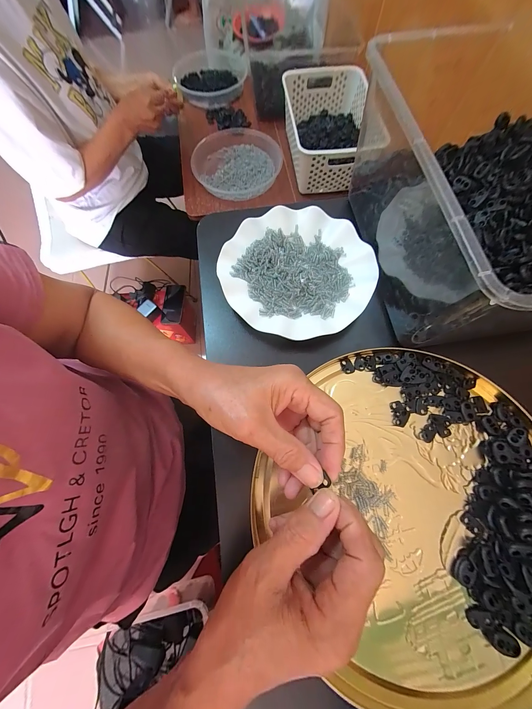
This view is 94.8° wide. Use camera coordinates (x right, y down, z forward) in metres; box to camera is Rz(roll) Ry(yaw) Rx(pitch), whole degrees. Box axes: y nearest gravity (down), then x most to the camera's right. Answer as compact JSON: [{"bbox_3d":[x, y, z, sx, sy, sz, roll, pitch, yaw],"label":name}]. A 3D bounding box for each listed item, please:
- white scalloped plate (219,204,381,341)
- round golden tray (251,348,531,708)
[{"bbox_3d":[0.037,-0.105,0.307,0.180,0.022,0.173,0,72,1],"label":"white scalloped plate"},{"bbox_3d":[0.139,0.137,0.229,0.292,0.026,0.290,0,72,1],"label":"round golden tray"}]

